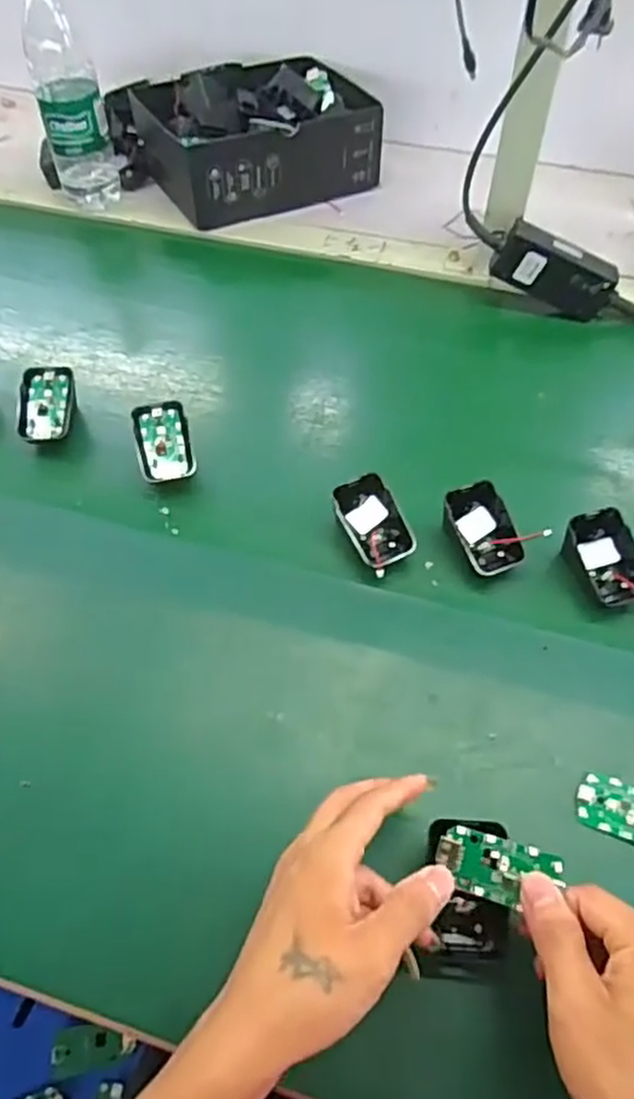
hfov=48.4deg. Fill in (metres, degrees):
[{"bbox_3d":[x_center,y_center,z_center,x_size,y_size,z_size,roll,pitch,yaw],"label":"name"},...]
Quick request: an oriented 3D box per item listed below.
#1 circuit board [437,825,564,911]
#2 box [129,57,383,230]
[{"bbox_3d":[0.094,0.167,0.368,0.062,0.005,0.031,13,73,14],"label":"circuit board"},{"bbox_3d":[-0.065,-0.490,0.835,0.253,0.097,0.190,-23,56,-15],"label":"box"}]

